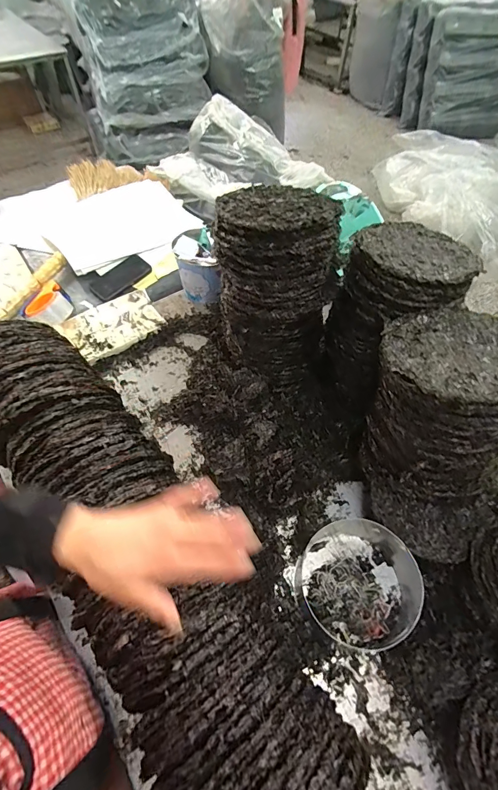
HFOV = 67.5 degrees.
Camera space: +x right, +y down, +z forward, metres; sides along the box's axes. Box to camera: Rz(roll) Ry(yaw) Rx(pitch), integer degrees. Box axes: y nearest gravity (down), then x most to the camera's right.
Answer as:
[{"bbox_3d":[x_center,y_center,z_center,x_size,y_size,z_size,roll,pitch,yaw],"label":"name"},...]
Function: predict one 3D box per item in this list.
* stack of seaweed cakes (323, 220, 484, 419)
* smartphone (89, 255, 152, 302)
[{"bbox_3d":[0.258,-0.147,0.723,0.228,0.310,0.193,-30,62,-21],"label":"stack of seaweed cakes"},{"bbox_3d":[-0.348,-0.320,1.017,0.078,0.012,0.168,44,69,11],"label":"smartphone"}]

